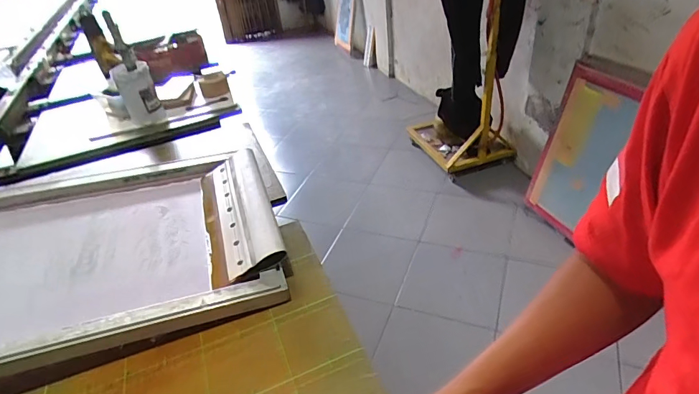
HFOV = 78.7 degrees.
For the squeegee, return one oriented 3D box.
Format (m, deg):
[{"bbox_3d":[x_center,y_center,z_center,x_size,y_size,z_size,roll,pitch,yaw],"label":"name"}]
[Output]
[{"bbox_3d":[-0.209,0.027,0.800,0.124,0.056,0.391,-16,37,-13],"label":"squeegee"}]

